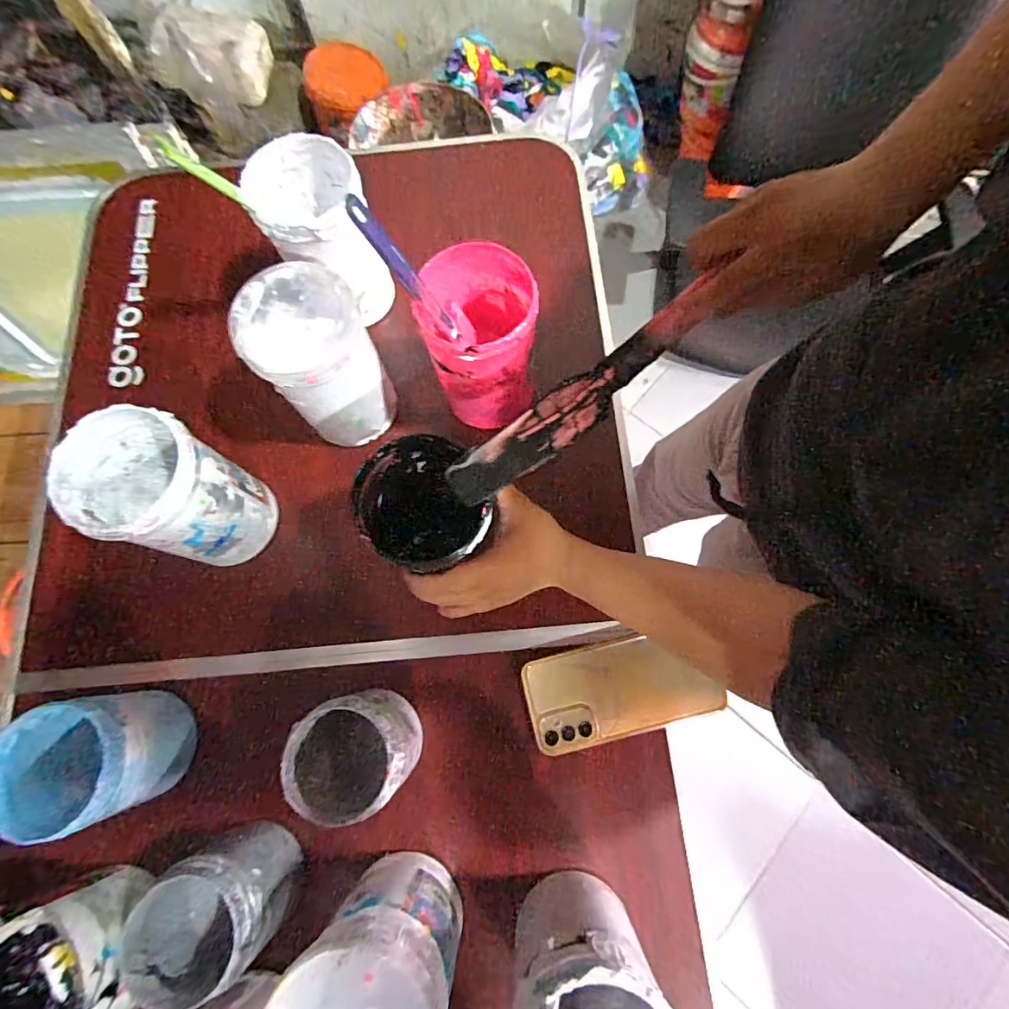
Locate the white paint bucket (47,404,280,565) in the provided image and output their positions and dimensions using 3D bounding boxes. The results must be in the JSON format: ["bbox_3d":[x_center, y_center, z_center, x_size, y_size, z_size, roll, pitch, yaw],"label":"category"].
[{"bbox_3d":[-0.268,-0.006,0.425,0.092,0.150,0.090,0,74,2],"label":"white paint bucket"}]

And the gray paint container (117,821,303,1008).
[{"bbox_3d":[-0.204,0.289,0.364,0.098,0.074,0.079,-40,77,-9],"label":"gray paint container"}]

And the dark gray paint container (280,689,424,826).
[{"bbox_3d":[-0.112,0.190,0.394,0.080,0.098,0.077,0,74,2],"label":"dark gray paint container"}]

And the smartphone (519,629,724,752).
[{"bbox_3d":[0.099,0.157,0.437,0.157,0.006,0.076,-14,75,-2],"label":"smartphone"}]

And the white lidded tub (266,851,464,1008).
[{"bbox_3d":[-0.080,0.305,0.333,0.089,0.159,0.092,0,74,2],"label":"white lidded tub"}]

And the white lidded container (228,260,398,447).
[{"bbox_3d":[-0.156,-0.121,0.455,0.095,0.155,0.095,-21,75,-4],"label":"white lidded container"}]

